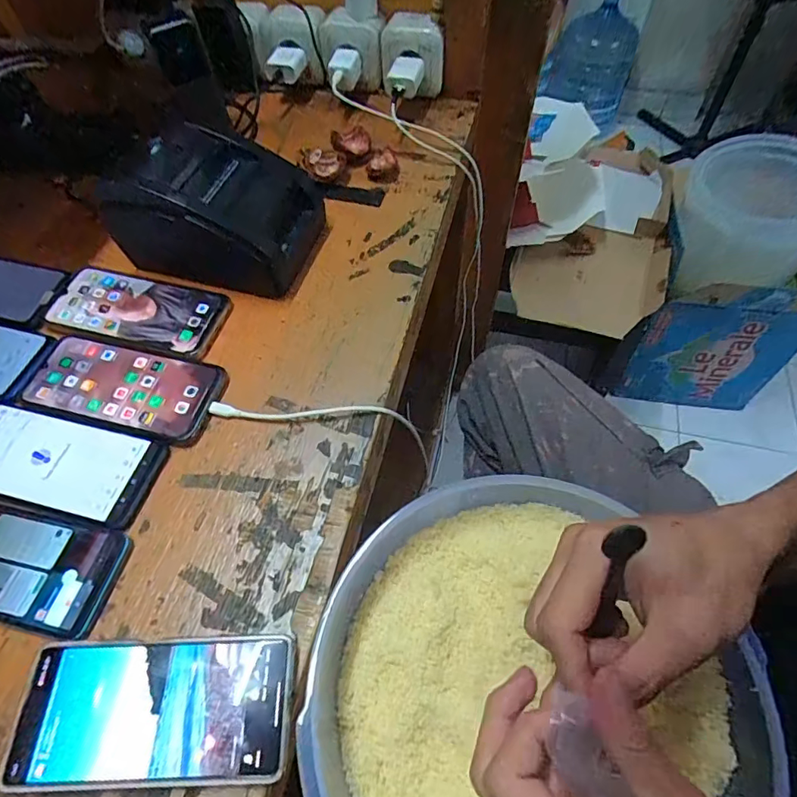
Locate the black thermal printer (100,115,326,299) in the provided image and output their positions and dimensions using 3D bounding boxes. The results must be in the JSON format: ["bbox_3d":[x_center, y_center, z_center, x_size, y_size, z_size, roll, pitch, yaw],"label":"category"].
[{"bbox_3d":[-0.177,-0.193,0.496,0.174,0.105,0.121,13,58,7],"label":"black thermal printer"}]

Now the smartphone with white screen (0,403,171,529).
[{"bbox_3d":[-0.280,0.052,0.406,0.169,0.006,0.074,13,58,7],"label":"smartphone with white screen"}]

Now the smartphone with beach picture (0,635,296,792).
[{"bbox_3d":[-0.152,0.195,0.314,0.167,0.014,0.078,-1,58,-1],"label":"smartphone with beach picture"}]

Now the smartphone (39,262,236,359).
[{"bbox_3d":[-0.255,-0.089,0.489,0.173,0.006,0.079,14,59,8],"label":"smartphone"}]

